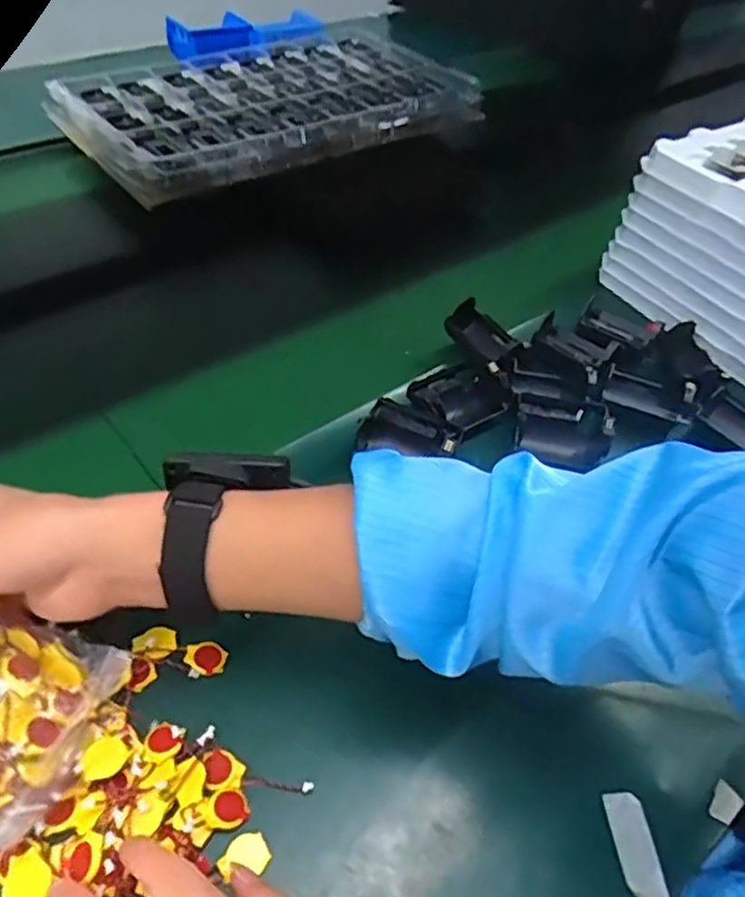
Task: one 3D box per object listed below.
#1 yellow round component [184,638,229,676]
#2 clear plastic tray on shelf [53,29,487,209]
[{"bbox_3d":[-0.099,0.124,0.402,0.023,0.007,0.020,19,48,13],"label":"yellow round component"},{"bbox_3d":[-0.154,-0.492,0.937,0.543,0.054,0.355,-31,56,-29],"label":"clear plastic tray on shelf"}]

